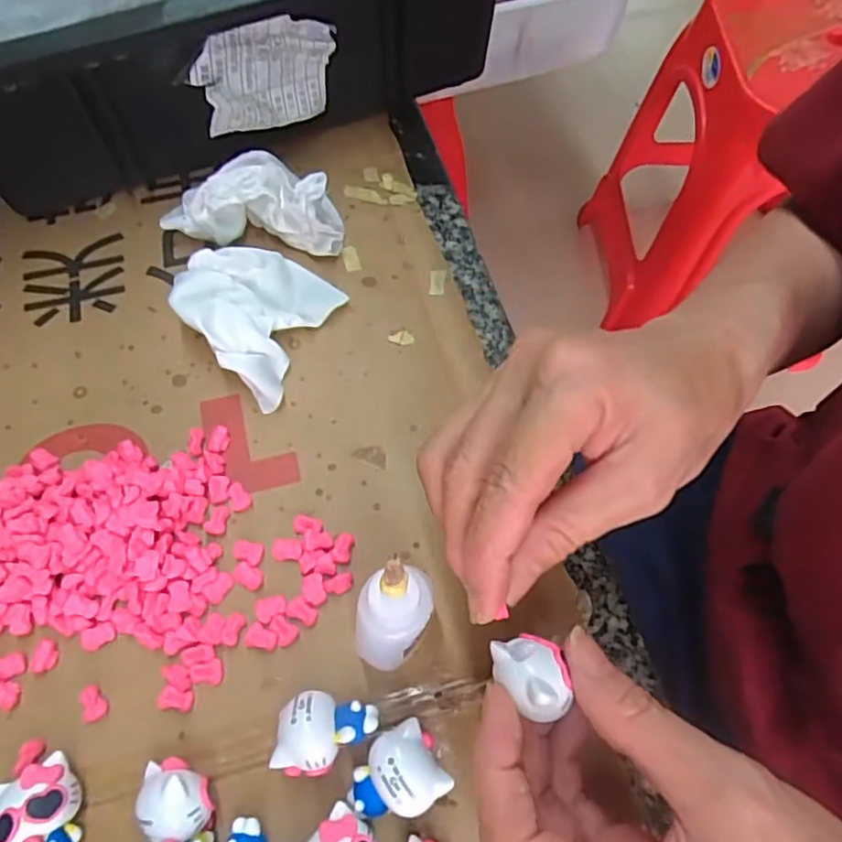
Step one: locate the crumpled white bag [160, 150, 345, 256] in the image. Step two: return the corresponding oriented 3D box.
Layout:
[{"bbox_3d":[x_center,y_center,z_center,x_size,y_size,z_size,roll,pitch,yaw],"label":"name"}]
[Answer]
[{"bbox_3d":[-0.083,-0.109,0.319,0.086,0.034,0.030,5,64,2],"label":"crumpled white bag"}]

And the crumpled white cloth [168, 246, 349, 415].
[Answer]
[{"bbox_3d":[-0.077,-0.053,0.301,0.068,0.026,0.067,32,68,14],"label":"crumpled white cloth"}]

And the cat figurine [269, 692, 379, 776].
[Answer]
[{"bbox_3d":[-0.032,0.109,0.221,0.032,0.024,0.025,8,64,3],"label":"cat figurine"}]

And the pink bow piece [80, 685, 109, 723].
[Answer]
[{"bbox_3d":[-0.121,0.103,0.234,0.009,0.004,0.013,-19,64,-11],"label":"pink bow piece"}]

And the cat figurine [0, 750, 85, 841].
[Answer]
[{"bbox_3d":[-0.124,0.132,0.210,0.024,0.020,0.034,-31,68,-15],"label":"cat figurine"}]

